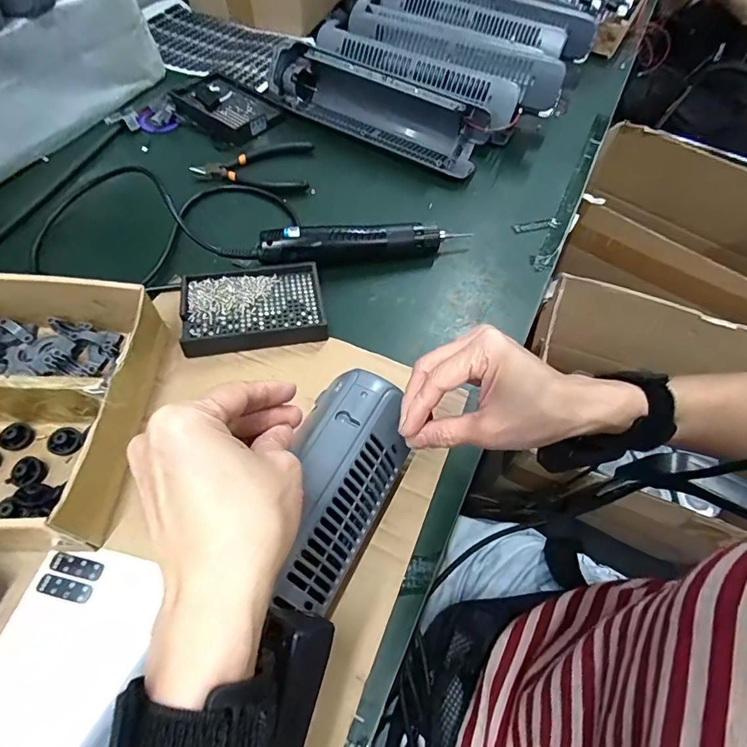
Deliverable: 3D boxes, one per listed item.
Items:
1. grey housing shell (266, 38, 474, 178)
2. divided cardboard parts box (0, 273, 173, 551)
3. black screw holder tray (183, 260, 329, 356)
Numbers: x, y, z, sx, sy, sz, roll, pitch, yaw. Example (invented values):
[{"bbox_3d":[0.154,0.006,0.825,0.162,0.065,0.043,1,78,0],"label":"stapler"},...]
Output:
[{"bbox_3d":[0.001,-0.364,0.608,0.306,0.073,0.074,28,61,12],"label":"grey housing shell"},{"bbox_3d":[-0.281,0.023,0.349,0.171,0.071,0.200,2,59,-3],"label":"divided cardboard parts box"},{"bbox_3d":[-0.118,-0.065,0.444,0.133,0.021,0.094,-10,60,-10],"label":"black screw holder tray"}]

